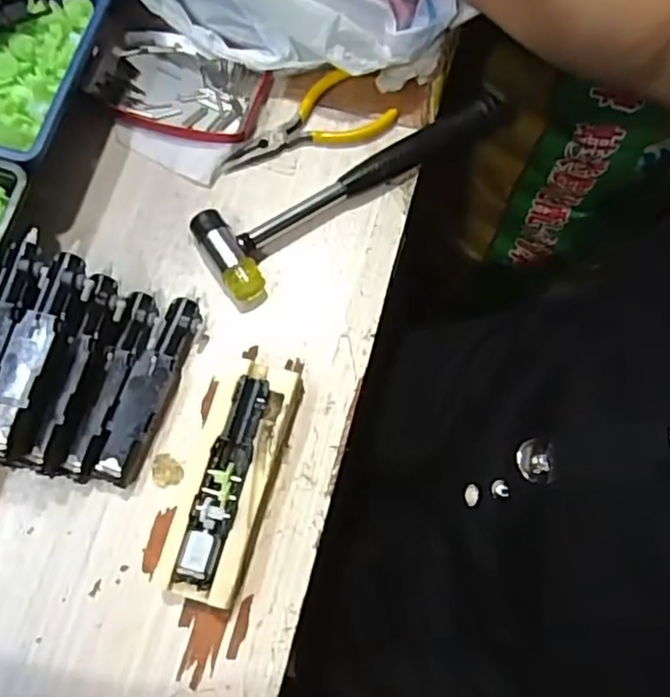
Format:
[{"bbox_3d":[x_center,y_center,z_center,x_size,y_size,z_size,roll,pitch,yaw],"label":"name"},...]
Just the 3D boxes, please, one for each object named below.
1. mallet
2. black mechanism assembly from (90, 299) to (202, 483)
[{"bbox_3d":[0.021,-0.110,0.452,0.232,0.022,0.061,-29,76,-10],"label":"mallet"},{"bbox_3d":[-0.113,0.024,0.410,0.029,0.020,0.117,19,73,4],"label":"black mechanism assembly"}]

